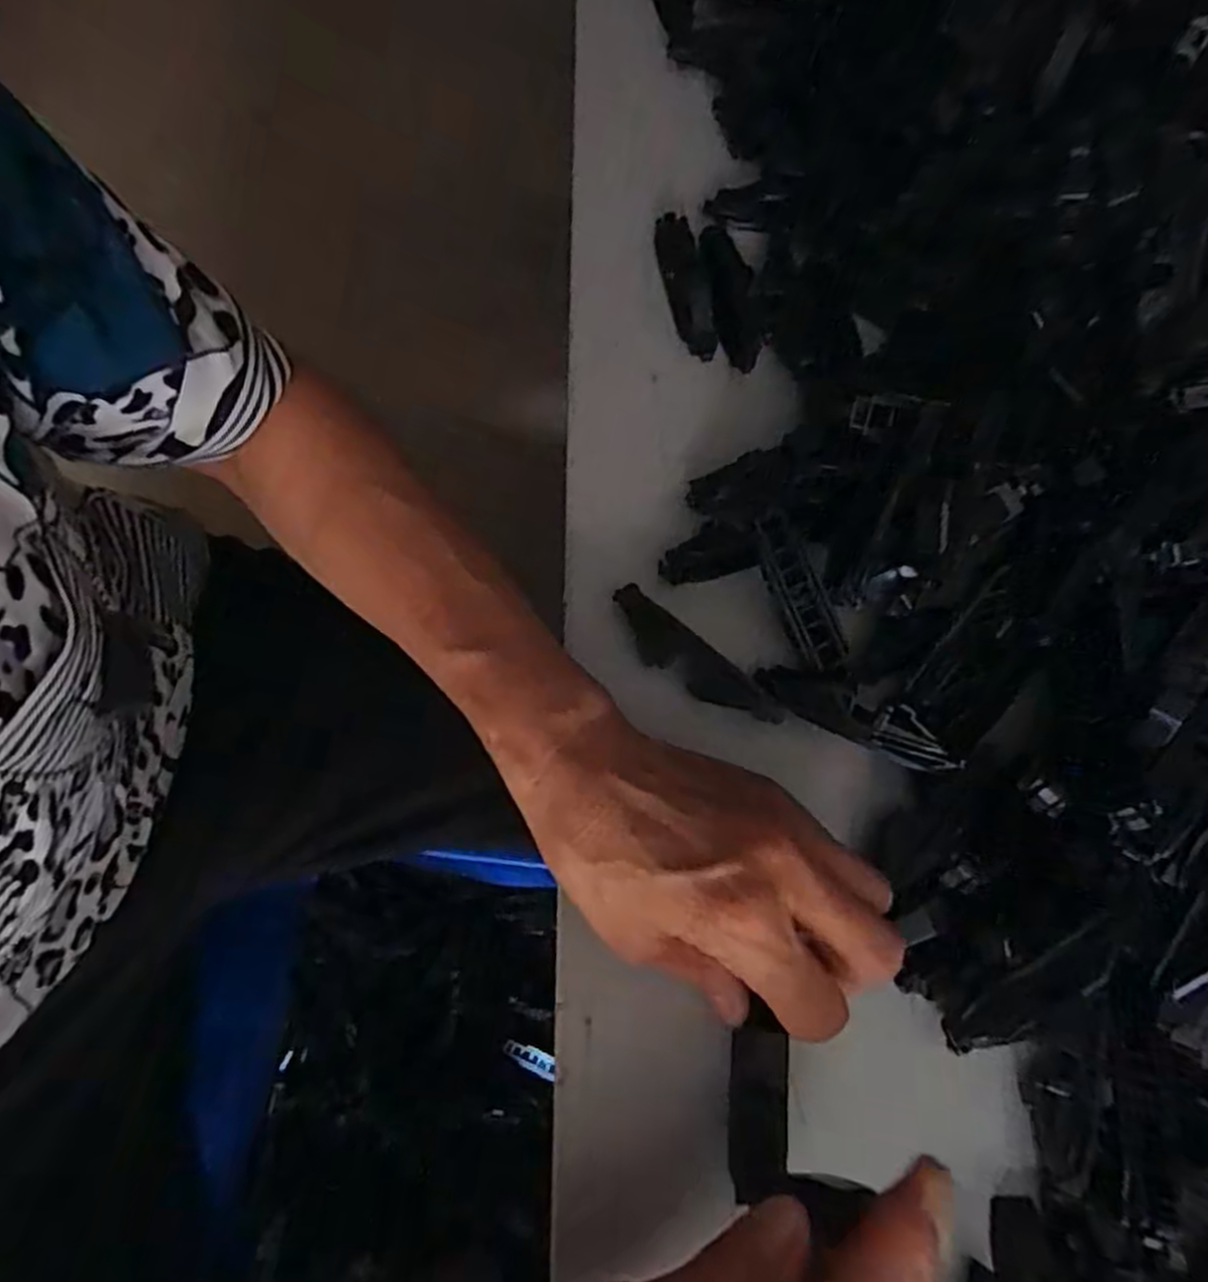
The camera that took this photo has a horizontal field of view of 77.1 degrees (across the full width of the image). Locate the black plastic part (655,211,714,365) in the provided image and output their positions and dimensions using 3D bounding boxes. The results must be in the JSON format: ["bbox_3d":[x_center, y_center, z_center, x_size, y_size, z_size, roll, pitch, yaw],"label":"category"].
[{"bbox_3d":[0.038,-0.177,0.370,0.017,0.017,0.081,-9,71,-5],"label":"black plastic part"}]

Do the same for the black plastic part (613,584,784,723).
[{"bbox_3d":[0.035,0.009,0.305,0.080,0.015,0.018,38,74,11],"label":"black plastic part"}]

